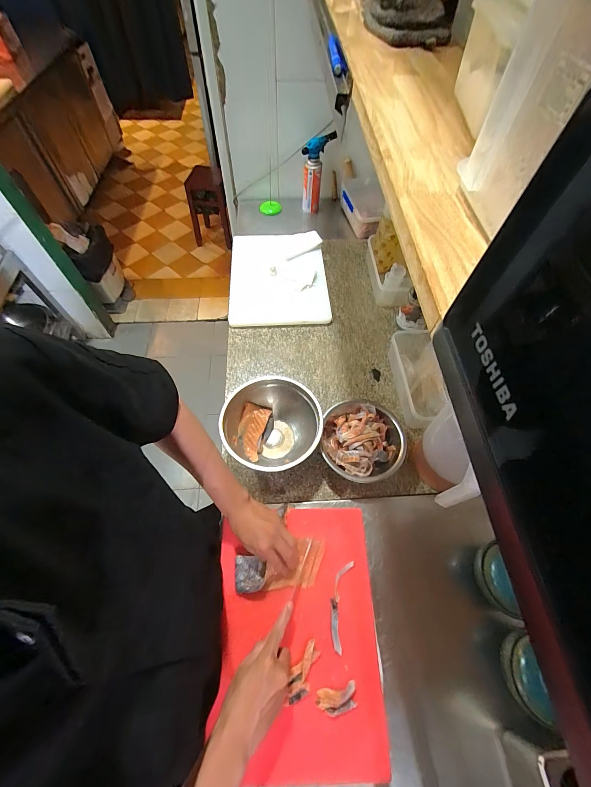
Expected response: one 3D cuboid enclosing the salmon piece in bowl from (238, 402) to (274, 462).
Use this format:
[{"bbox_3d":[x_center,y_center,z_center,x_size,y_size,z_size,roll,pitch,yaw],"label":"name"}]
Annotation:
[{"bbox_3d":[-0.097,0.087,0.710,0.070,0.044,0.124,14,61,7],"label":"salmon piece in bowl"}]

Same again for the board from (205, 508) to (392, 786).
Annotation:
[{"bbox_3d":[0.003,0.400,0.533,0.271,0.026,0.368,-2,61,-3],"label":"board"}]

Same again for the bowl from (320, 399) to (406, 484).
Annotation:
[{"bbox_3d":[0.147,0.103,0.684,0.170,0.075,0.188,6,61,2],"label":"bowl"}]

